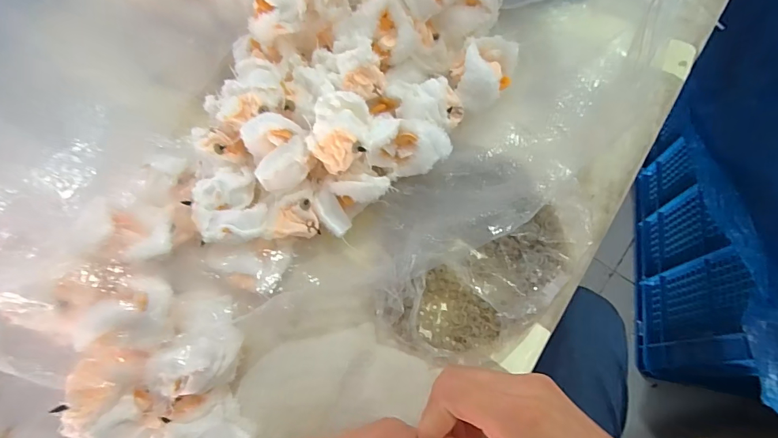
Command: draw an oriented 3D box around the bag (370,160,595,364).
[{"bbox_3d":[0.071,0.023,0.317,0.157,0.044,0.161,3,70,3],"label":"bag"}]

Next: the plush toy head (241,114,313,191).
[{"bbox_3d":[-0.083,-0.052,0.316,0.043,0.029,0.049,-21,70,-5],"label":"plush toy head"}]

